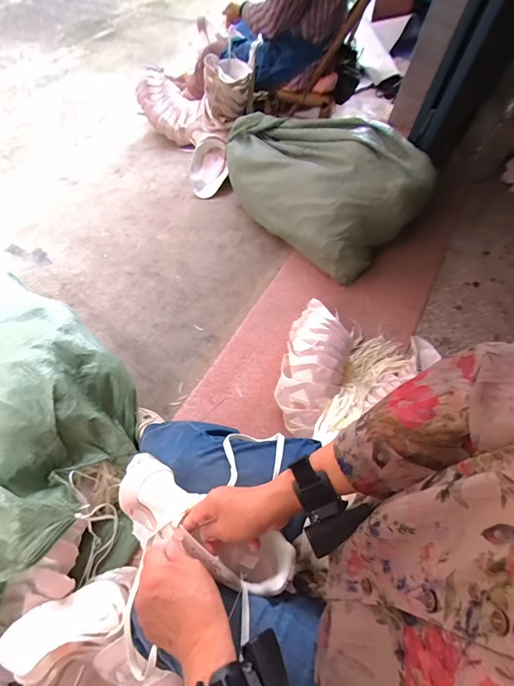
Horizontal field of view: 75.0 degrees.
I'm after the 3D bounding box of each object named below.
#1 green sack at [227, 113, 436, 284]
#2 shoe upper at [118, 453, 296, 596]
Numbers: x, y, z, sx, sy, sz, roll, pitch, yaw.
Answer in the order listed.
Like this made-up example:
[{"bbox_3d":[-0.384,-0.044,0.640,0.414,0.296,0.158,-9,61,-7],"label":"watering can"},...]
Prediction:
[{"bbox_3d":[0.201,-0.579,1.167,0.398,0.297,0.665,-36,69,-21],"label":"green sack"},{"bbox_3d":[-0.070,0.230,0.419,0.242,0.068,0.081,29,65,5],"label":"shoe upper"}]

